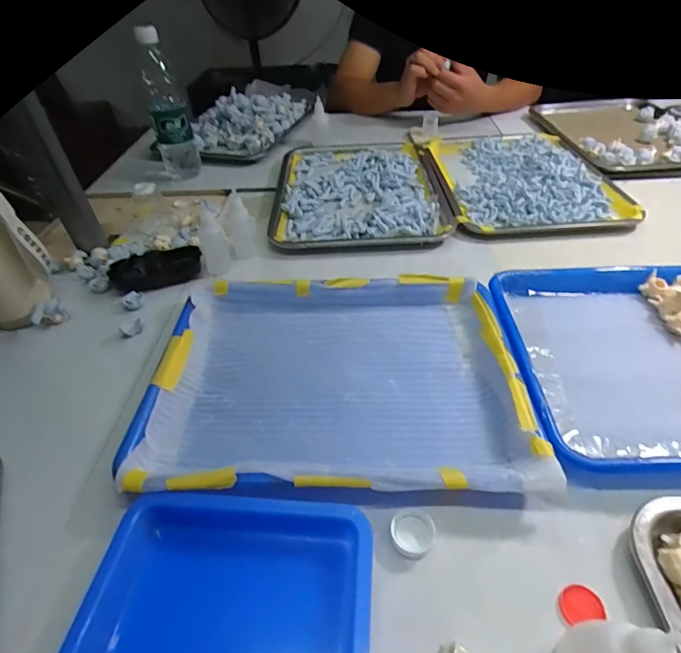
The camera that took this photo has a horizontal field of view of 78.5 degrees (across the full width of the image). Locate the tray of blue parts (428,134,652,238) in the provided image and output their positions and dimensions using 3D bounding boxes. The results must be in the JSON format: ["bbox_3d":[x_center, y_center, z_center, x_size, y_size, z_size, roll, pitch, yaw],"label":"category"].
[{"bbox_3d":[0.295,-0.256,0.700,0.256,0.031,0.332,-4,43,1],"label":"tray of blue parts"}]

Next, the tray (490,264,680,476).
[{"bbox_3d":[0.328,0.018,0.388,0.321,0.044,0.246,0,43,5],"label":"tray"}]

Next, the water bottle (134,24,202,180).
[{"bbox_3d":[-0.311,-0.391,0.744,0.065,0.230,0.081,-17,44,-13],"label":"water bottle"}]

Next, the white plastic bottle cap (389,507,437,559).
[{"bbox_3d":[0.051,0.145,0.295,0.030,0.010,0.031,-3,43,2],"label":"white plastic bottle cap"}]

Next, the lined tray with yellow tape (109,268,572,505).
[{"bbox_3d":[-0.003,0.038,0.397,0.328,0.036,0.257,-2,43,3],"label":"lined tray with yellow tape"}]

